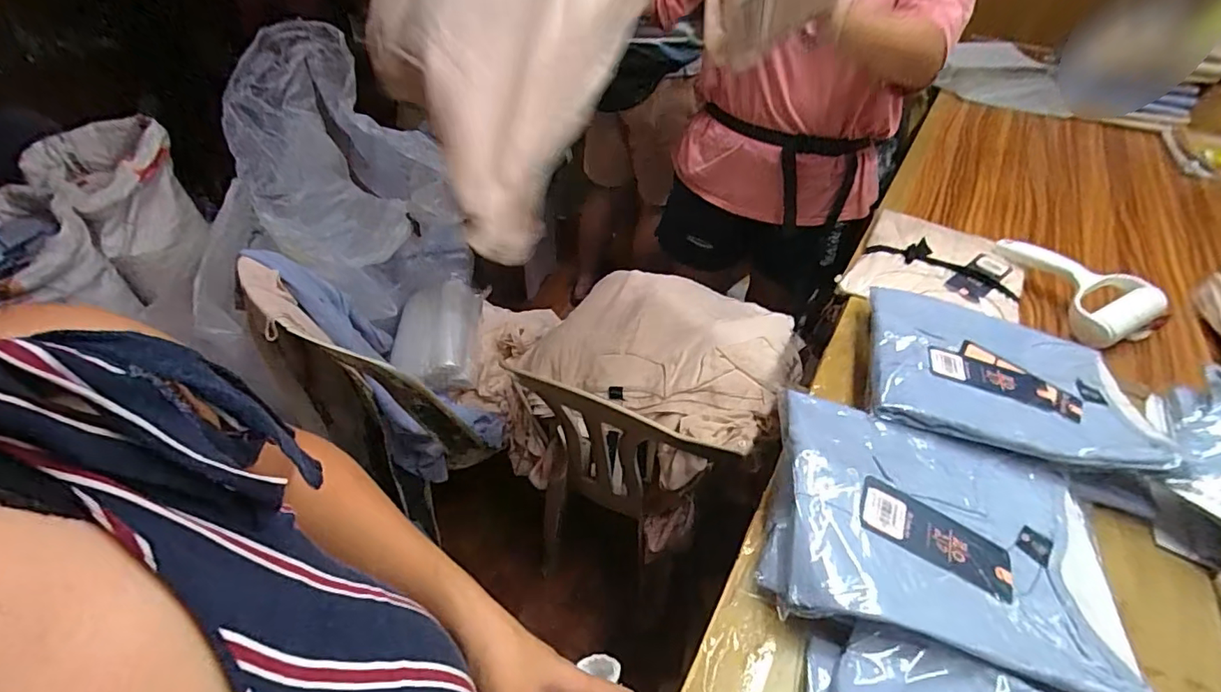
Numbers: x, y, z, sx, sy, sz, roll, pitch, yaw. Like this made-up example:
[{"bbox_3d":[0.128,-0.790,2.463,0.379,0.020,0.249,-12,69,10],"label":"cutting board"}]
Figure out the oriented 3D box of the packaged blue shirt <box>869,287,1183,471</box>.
[{"bbox_3d":[0.408,0.024,0.567,0.258,0.036,0.225,14,46,12],"label":"packaged blue shirt"}]

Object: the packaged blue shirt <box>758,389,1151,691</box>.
[{"bbox_3d":[0.269,0.145,0.440,0.262,0.044,0.198,13,46,10],"label":"packaged blue shirt"}]

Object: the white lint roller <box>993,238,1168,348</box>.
[{"bbox_3d":[0.612,-0.083,0.707,0.112,0.046,0.191,-9,46,-11],"label":"white lint roller"}]

